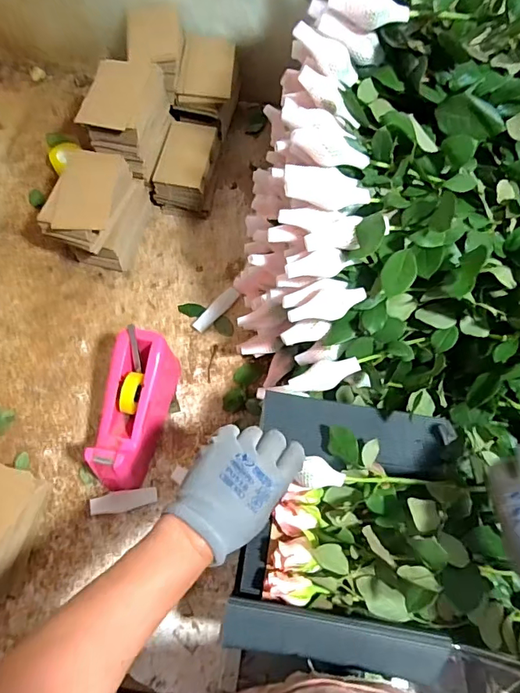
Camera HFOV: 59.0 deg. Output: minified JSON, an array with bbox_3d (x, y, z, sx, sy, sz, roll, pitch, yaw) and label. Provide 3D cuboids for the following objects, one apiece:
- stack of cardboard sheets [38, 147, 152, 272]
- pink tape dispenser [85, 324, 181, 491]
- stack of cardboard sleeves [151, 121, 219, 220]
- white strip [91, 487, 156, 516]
[{"bbox_3d":[-0.253,-0.209,0.720,0.103,0.145,0.164,11,66,2],"label":"stack of cardboard sheets"},{"bbox_3d":[-0.169,0.088,0.624,0.076,0.101,0.200,10,65,1],"label":"pink tape dispenser"},{"bbox_3d":[-0.126,-0.308,0.808,0.094,0.085,0.141,11,66,2],"label":"stack of cardboard sleeves"},{"bbox_3d":[-0.182,0.208,0.618,0.085,0.006,0.027,-2,78,-23],"label":"white strip"}]

